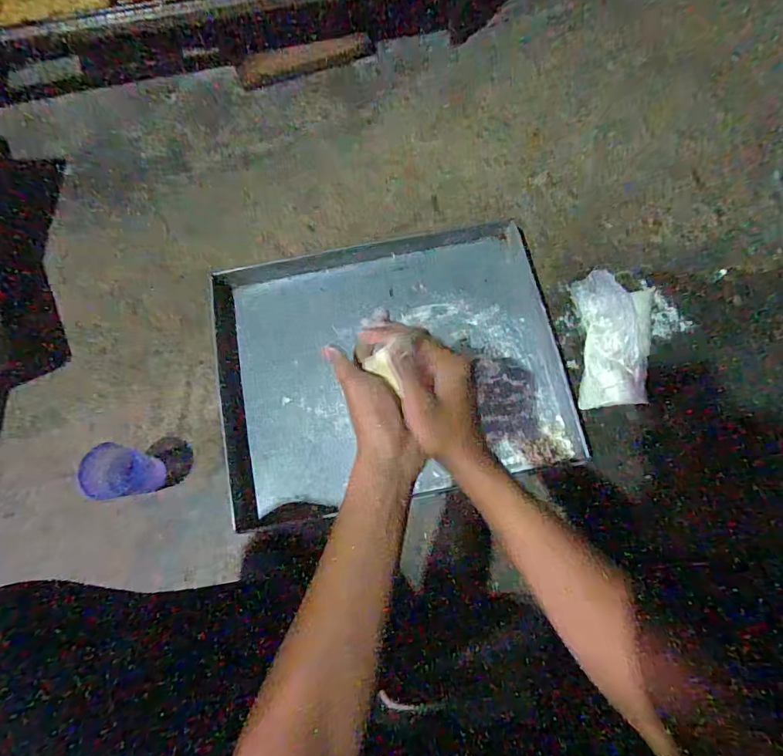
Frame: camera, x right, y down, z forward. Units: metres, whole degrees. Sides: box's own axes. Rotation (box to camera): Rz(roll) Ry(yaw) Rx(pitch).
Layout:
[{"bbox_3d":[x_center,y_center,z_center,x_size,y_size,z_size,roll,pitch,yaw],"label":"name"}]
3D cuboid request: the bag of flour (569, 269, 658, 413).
[{"bbox_3d":[0.359,-0.059,0.726,0.130,0.066,0.208,1,75,1],"label":"bag of flour"}]

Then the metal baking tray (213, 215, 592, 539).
[{"bbox_3d":[-0.007,-0.030,0.748,0.529,0.052,0.428,-12,75,-2],"label":"metal baking tray"}]

